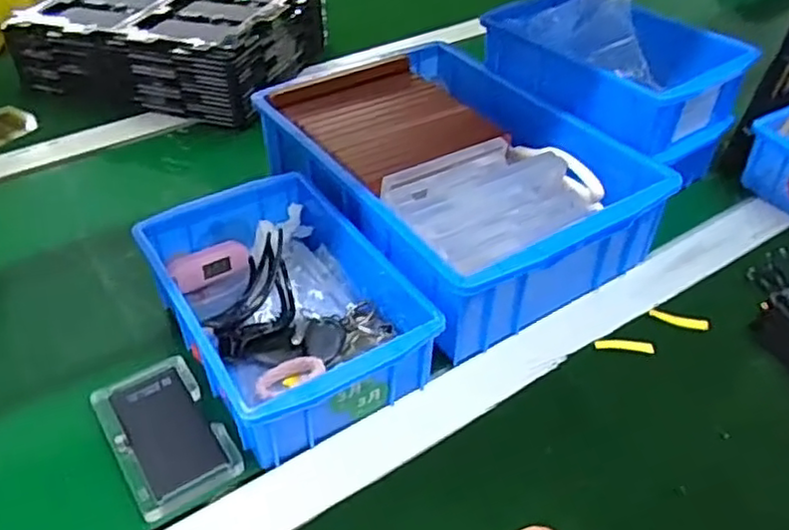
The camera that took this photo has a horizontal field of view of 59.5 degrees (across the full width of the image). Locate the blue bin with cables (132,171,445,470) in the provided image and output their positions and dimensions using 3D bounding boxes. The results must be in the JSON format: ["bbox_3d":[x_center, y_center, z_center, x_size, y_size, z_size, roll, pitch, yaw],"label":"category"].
[{"bbox_3d":[-0.079,0.025,0.473,0.134,0.066,0.208,-24,46,-26],"label":"blue bin with cables"}]

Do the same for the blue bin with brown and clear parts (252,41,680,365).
[{"bbox_3d":[0.042,-0.070,0.574,0.218,0.096,0.304,-22,46,-25],"label":"blue bin with brown and clear parts"}]

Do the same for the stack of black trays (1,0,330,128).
[{"bbox_3d":[-0.248,-0.256,0.782,0.279,0.090,0.226,12,43,13],"label":"stack of black trays"}]

